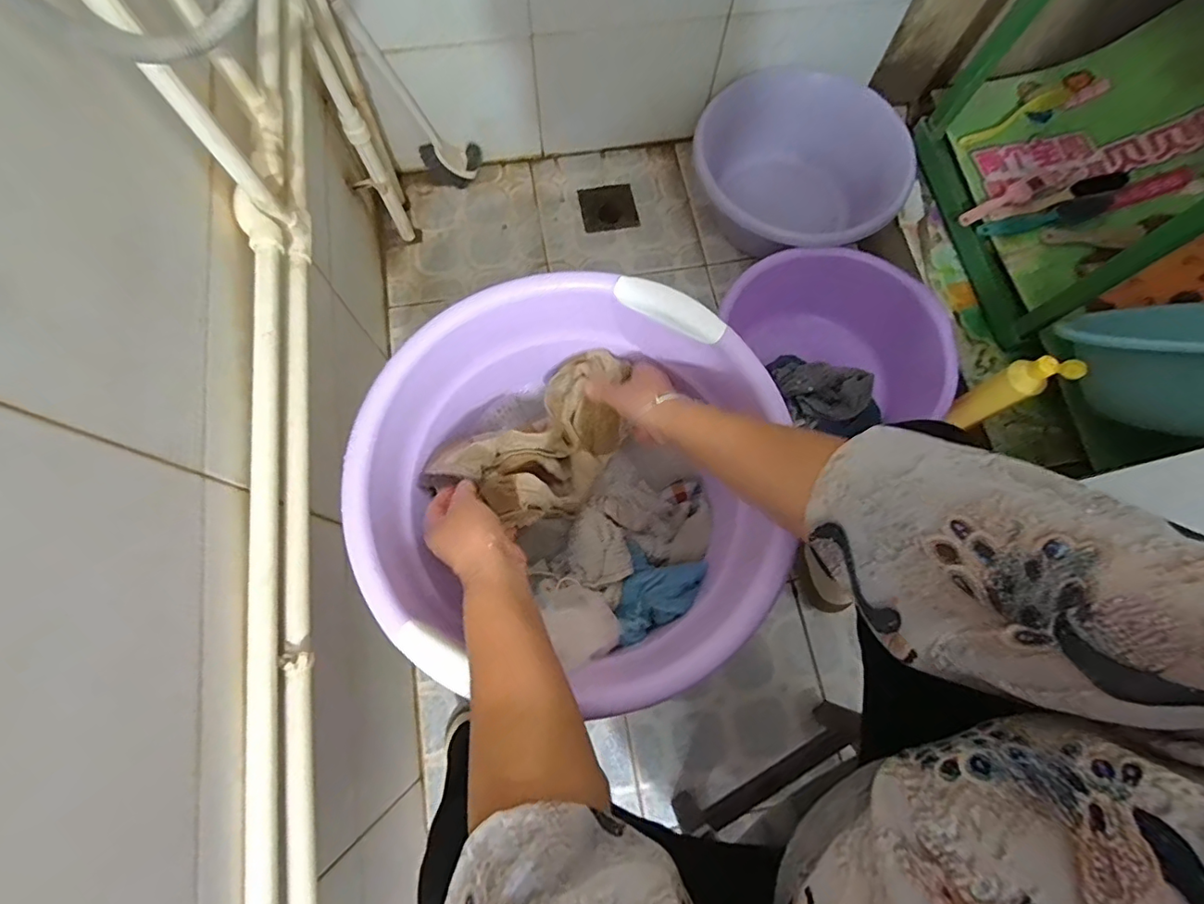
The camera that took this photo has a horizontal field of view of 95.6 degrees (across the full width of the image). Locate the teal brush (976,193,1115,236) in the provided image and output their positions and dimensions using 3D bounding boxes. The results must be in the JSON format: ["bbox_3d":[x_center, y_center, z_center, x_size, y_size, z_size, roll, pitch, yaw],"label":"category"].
[{"bbox_3d":[0.807,-0.422,0.989,0.232,0.035,0.048,-13,75,-6],"label":"teal brush"}]

